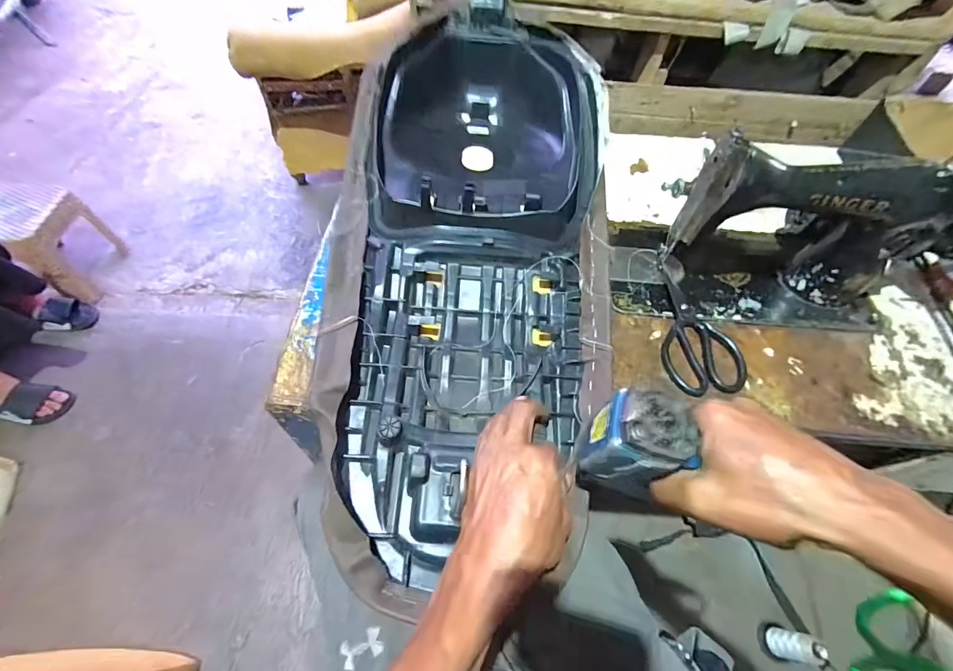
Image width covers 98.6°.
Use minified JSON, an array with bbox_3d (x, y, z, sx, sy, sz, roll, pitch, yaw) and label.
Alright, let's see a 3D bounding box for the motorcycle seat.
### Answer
[{"bbox_3d":[-0.007,-0.115,0.496,0.313,0.113,0.738,8,66,0],"label":"motorcycle seat"}]

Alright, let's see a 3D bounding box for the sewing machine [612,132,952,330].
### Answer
[{"bbox_3d":[0.400,-0.140,0.509,0.414,0.189,0.173,4,58,-2],"label":"sewing machine"}]

